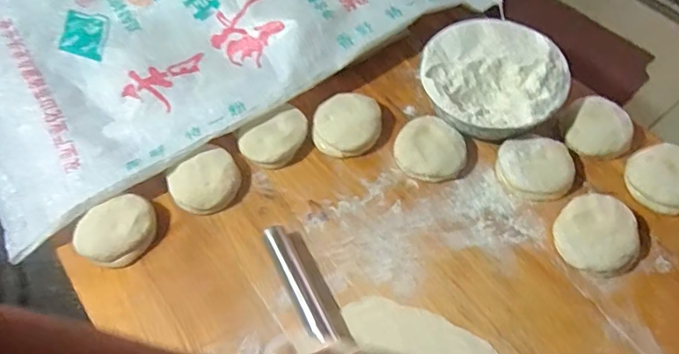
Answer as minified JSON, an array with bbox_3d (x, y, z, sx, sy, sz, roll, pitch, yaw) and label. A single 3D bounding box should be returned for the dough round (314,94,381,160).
[{"bbox_3d":[0.011,-0.076,0.740,0.092,0.026,0.096,-2,60,3],"label":"dough round"}]

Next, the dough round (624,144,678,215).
[{"bbox_3d":[0.424,0.003,0.671,0.100,0.029,0.086,-15,60,-5],"label":"dough round"}]

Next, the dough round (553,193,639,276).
[{"bbox_3d":[0.314,0.069,0.640,0.093,0.038,0.098,1,60,4],"label":"dough round"}]

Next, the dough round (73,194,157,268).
[{"bbox_3d":[-0.287,0.073,0.671,0.105,0.038,0.081,-33,63,-14],"label":"dough round"}]

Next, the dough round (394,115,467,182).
[{"bbox_3d":[0.126,-0.040,0.710,0.093,0.037,0.083,12,62,11],"label":"dough round"}]

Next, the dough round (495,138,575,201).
[{"bbox_3d":[0.261,-0.012,0.686,0.098,0.036,0.081,2,60,5],"label":"dough round"}]

